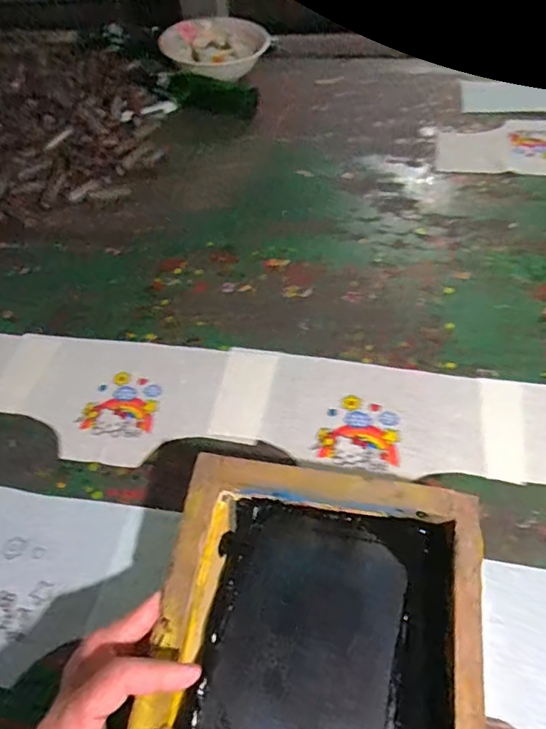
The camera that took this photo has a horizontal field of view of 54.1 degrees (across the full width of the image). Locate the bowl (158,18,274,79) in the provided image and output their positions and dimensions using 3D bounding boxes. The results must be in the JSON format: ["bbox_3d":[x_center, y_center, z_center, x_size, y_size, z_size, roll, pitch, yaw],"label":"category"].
[{"bbox_3d":[-0.104,-0.581,0.988,0.201,0.054,0.207,-11,53,-3],"label":"bowl"}]

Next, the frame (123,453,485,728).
[{"bbox_3d":[0.027,0.213,0.364,0.219,0.074,0.274,7,54,10],"label":"frame"}]

